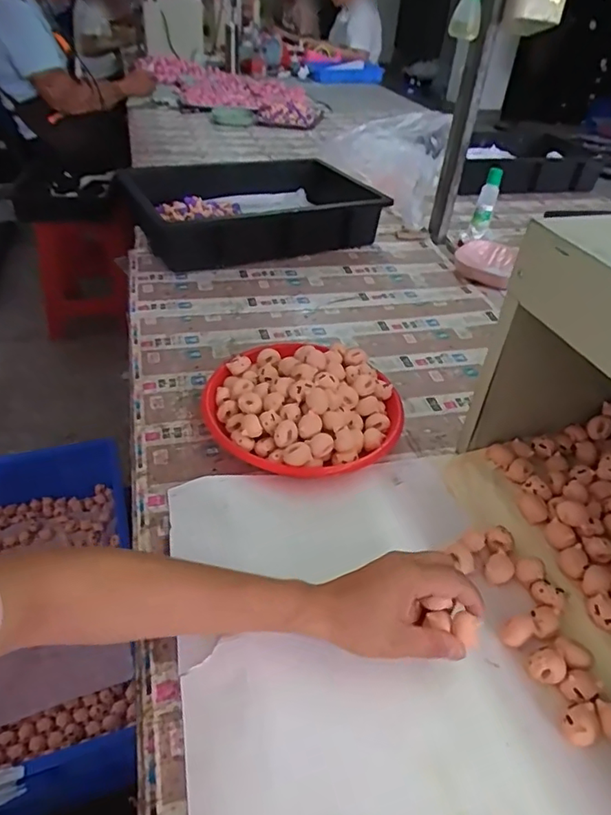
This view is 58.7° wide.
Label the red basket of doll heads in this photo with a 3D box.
[{"bbox_3d":[-0.001,-0.007,0.649,0.226,0.056,0.197,-2,41,-6],"label":"red basket of doll heads"}]

